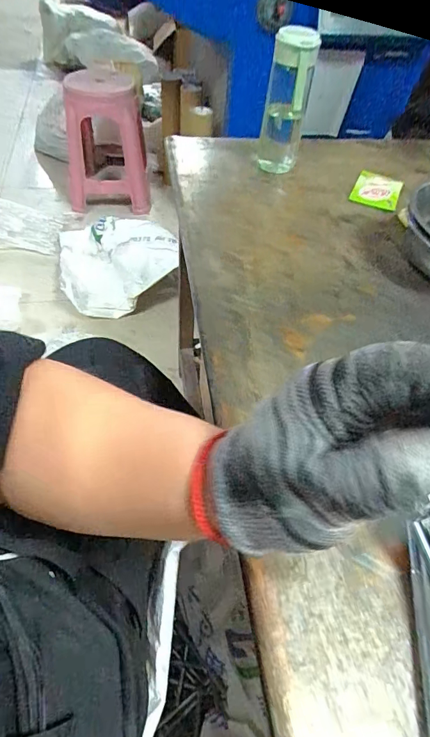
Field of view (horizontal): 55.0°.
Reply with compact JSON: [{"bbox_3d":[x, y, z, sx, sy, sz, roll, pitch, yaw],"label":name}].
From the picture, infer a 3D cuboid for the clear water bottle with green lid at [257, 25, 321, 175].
[{"bbox_3d":[0.114,-0.428,0.676,0.069,0.195,0.075,13,52,4],"label":"clear water bottle with green lid"}]

